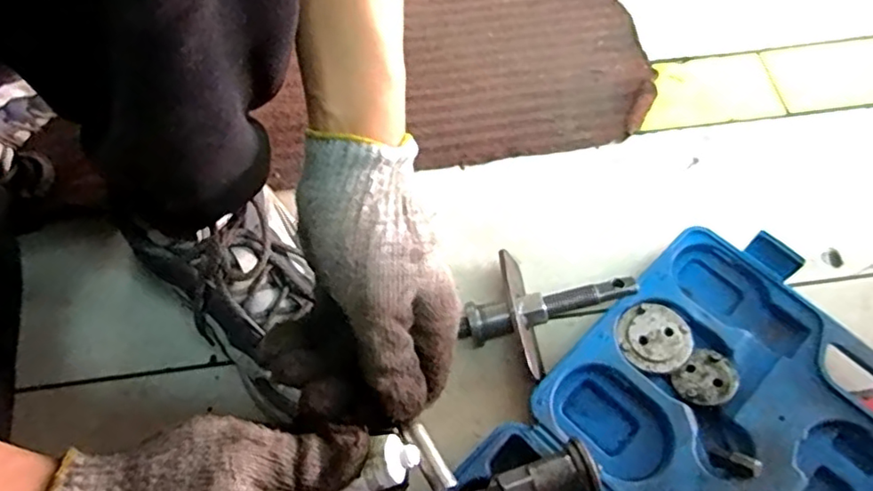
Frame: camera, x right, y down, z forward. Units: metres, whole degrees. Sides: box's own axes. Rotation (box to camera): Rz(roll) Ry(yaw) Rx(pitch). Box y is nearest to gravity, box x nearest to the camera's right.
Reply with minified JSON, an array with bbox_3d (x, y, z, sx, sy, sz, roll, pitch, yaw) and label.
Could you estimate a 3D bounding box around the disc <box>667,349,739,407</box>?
[{"bbox_3d":[0.182,0.090,0.414,0.038,0.004,0.036,-42,53,-10],"label":"disc"}]

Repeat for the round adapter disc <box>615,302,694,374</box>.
[{"bbox_3d":[0.151,0.063,0.426,0.049,0.004,0.049,0,63,0],"label":"round adapter disc"}]

